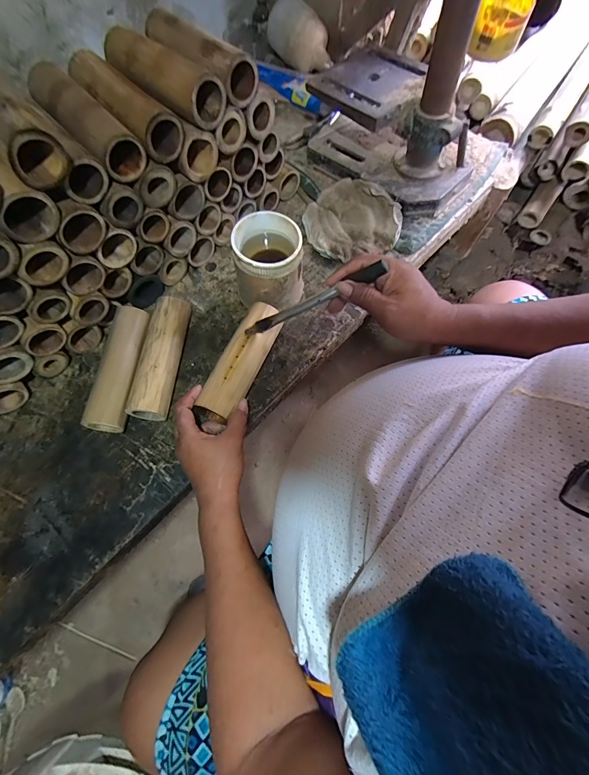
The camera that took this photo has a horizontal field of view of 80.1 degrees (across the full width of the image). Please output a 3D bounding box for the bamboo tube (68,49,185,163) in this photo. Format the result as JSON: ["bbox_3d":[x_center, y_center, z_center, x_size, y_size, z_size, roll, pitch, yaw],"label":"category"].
[{"bbox_3d":[-0.210,-0.350,0.431,0.178,0.050,0.059,41,75,15],"label":"bamboo tube"}]

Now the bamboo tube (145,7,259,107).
[{"bbox_3d":[-0.125,-0.437,0.459,0.054,0.051,0.172,-42,74,-14],"label":"bamboo tube"}]

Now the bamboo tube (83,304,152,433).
[{"bbox_3d":[-0.245,-0.026,0.505,0.053,0.049,0.180,6,69,3],"label":"bamboo tube"}]

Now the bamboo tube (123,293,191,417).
[{"bbox_3d":[-0.190,-0.042,0.511,0.050,0.052,0.178,7,69,3],"label":"bamboo tube"}]

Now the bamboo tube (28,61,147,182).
[{"bbox_3d":[-0.243,-0.308,0.414,0.055,0.048,0.156,-42,74,-14],"label":"bamboo tube"}]

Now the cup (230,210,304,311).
[{"bbox_3d":[-0.036,-0.178,0.525,0.092,0.115,0.096,0,69,1],"label":"cup"}]

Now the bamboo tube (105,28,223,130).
[{"bbox_3d":[-0.170,-0.392,0.438,0.184,0.051,0.058,35,73,13],"label":"bamboo tube"}]

